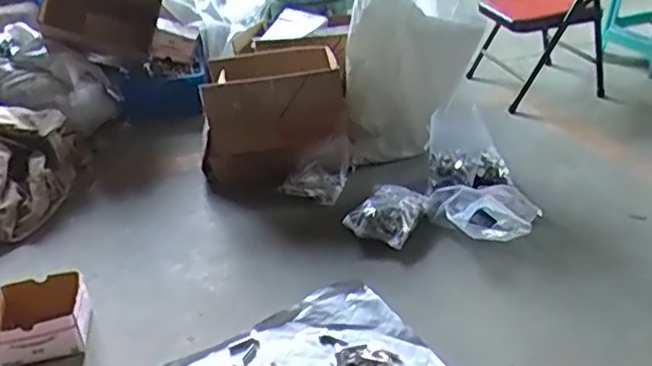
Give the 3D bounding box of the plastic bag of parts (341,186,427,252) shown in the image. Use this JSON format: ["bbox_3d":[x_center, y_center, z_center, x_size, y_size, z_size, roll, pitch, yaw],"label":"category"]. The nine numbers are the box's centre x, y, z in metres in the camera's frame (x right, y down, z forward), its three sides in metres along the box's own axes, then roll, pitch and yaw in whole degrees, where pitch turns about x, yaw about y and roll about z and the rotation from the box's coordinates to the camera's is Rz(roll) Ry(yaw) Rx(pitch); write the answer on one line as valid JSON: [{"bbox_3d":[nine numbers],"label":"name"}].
[{"bbox_3d":[0.129,0.065,1.349,0.133,0.068,0.164,11,31,25],"label":"plastic bag of parts"}]

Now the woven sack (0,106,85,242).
[{"bbox_3d":[-0.762,-0.040,1.567,0.341,0.192,0.375,-18,31,-25],"label":"woven sack"}]

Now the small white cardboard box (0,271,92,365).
[{"bbox_3d":[-0.509,0.243,1.141,0.156,0.084,0.143,-8,28,-7],"label":"small white cardboard box"}]

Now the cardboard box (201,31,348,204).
[{"bbox_3d":[-0.126,-0.179,1.648,0.361,0.284,0.366,-2,27,5],"label":"cardboard box"}]

